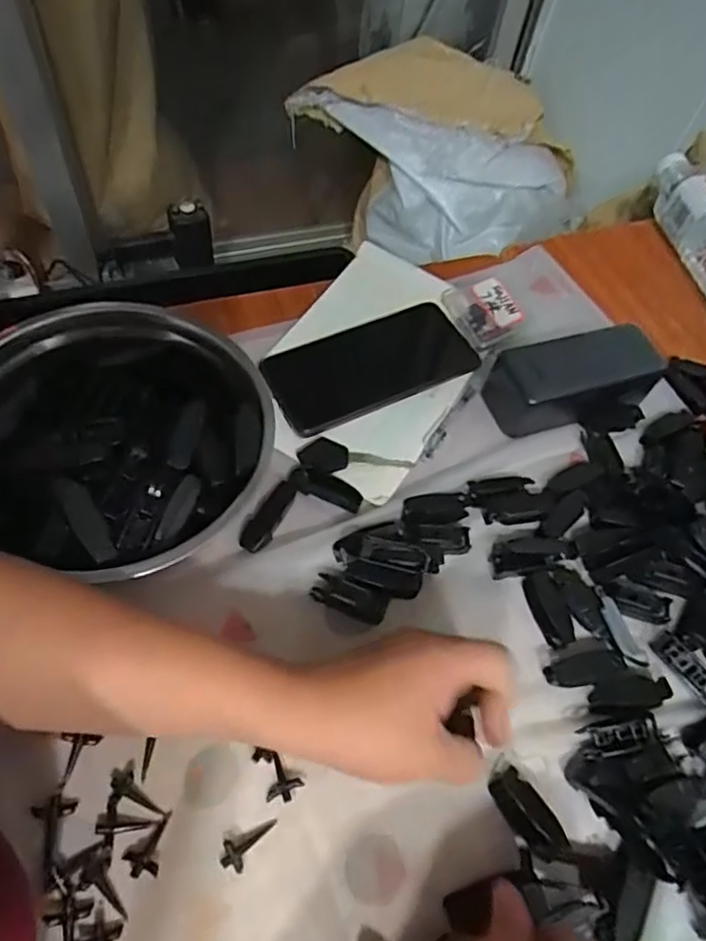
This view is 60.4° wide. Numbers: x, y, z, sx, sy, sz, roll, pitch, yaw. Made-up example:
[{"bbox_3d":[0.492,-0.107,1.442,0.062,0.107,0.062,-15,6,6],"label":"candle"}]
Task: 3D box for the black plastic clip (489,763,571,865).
[{"bbox_3d":[0.098,0.190,0.334,0.022,0.008,0.049,-36,69,-24],"label":"black plastic clip"}]

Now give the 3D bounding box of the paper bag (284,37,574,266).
[{"bbox_3d":[0.148,-0.561,1.087,0.480,0.285,0.206,20,59,6],"label":"paper bag"}]

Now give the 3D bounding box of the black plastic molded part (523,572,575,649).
[{"bbox_3d":[0.132,0.093,0.408,0.022,0.007,0.049,-16,73,-14],"label":"black plastic molded part"}]

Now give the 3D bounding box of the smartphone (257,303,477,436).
[{"bbox_3d":[0.016,-0.083,0.489,0.163,0.015,0.079,-22,64,-19],"label":"smartphone"}]

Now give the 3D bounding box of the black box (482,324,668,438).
[{"bbox_3d":[0.174,-0.069,0.473,0.130,0.046,0.062,-10,61,-13],"label":"black box"}]

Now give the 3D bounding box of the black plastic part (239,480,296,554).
[{"bbox_3d":[-0.057,0.031,0.414,0.017,0.011,0.055,28,72,13],"label":"black plastic part"}]

